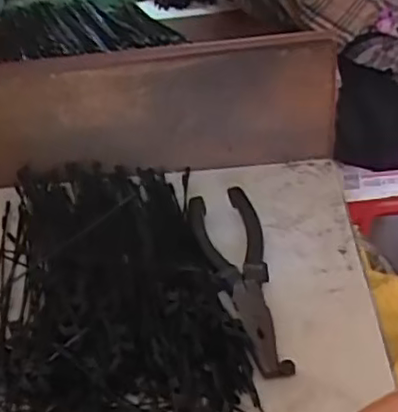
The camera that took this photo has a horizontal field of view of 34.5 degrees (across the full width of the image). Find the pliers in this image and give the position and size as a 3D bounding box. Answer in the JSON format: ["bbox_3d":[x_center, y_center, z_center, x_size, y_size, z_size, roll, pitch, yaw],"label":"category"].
[{"bbox_3d":[0.028,0.048,0.468,0.053,0.020,0.181,-10,37,-2],"label":"pliers"}]

